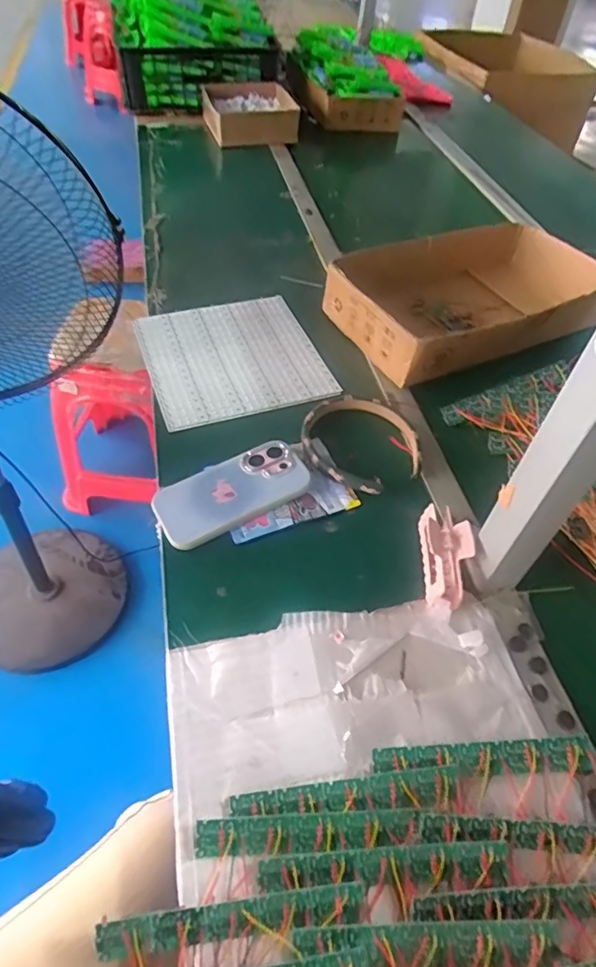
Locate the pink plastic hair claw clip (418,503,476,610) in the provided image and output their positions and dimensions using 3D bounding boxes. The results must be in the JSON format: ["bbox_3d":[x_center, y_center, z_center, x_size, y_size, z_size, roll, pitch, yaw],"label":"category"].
[{"bbox_3d":[0.147,0.068,0.540,0.040,0.046,0.099,4,50,-2],"label":"pink plastic hair claw clip"}]

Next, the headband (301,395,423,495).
[{"bbox_3d":[0.075,-0.048,0.649,0.135,0.019,0.153,-4,51,-8],"label":"headband"}]

